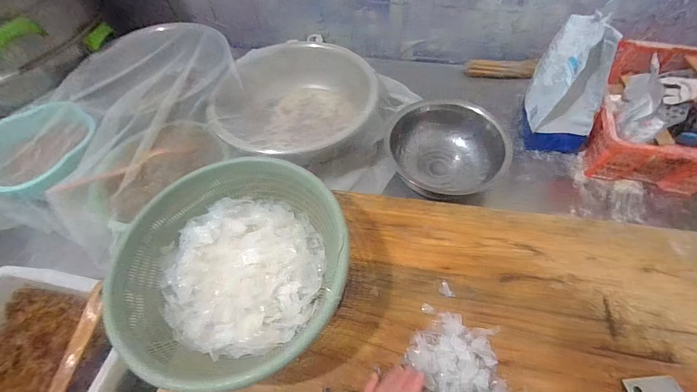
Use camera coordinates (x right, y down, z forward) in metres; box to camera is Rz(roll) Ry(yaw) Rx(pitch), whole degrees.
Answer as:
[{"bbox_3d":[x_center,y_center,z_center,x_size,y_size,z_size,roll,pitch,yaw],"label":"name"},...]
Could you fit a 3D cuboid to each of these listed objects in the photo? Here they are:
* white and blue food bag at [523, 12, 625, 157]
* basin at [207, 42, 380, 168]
[{"bbox_3d":[0.485,-0.247,0.678,0.116,0.241,0.181,4,57,7],"label":"white and blue food bag"},{"bbox_3d":[-0.117,-0.207,0.743,0.361,0.127,0.349,-2,57,3],"label":"basin"}]

